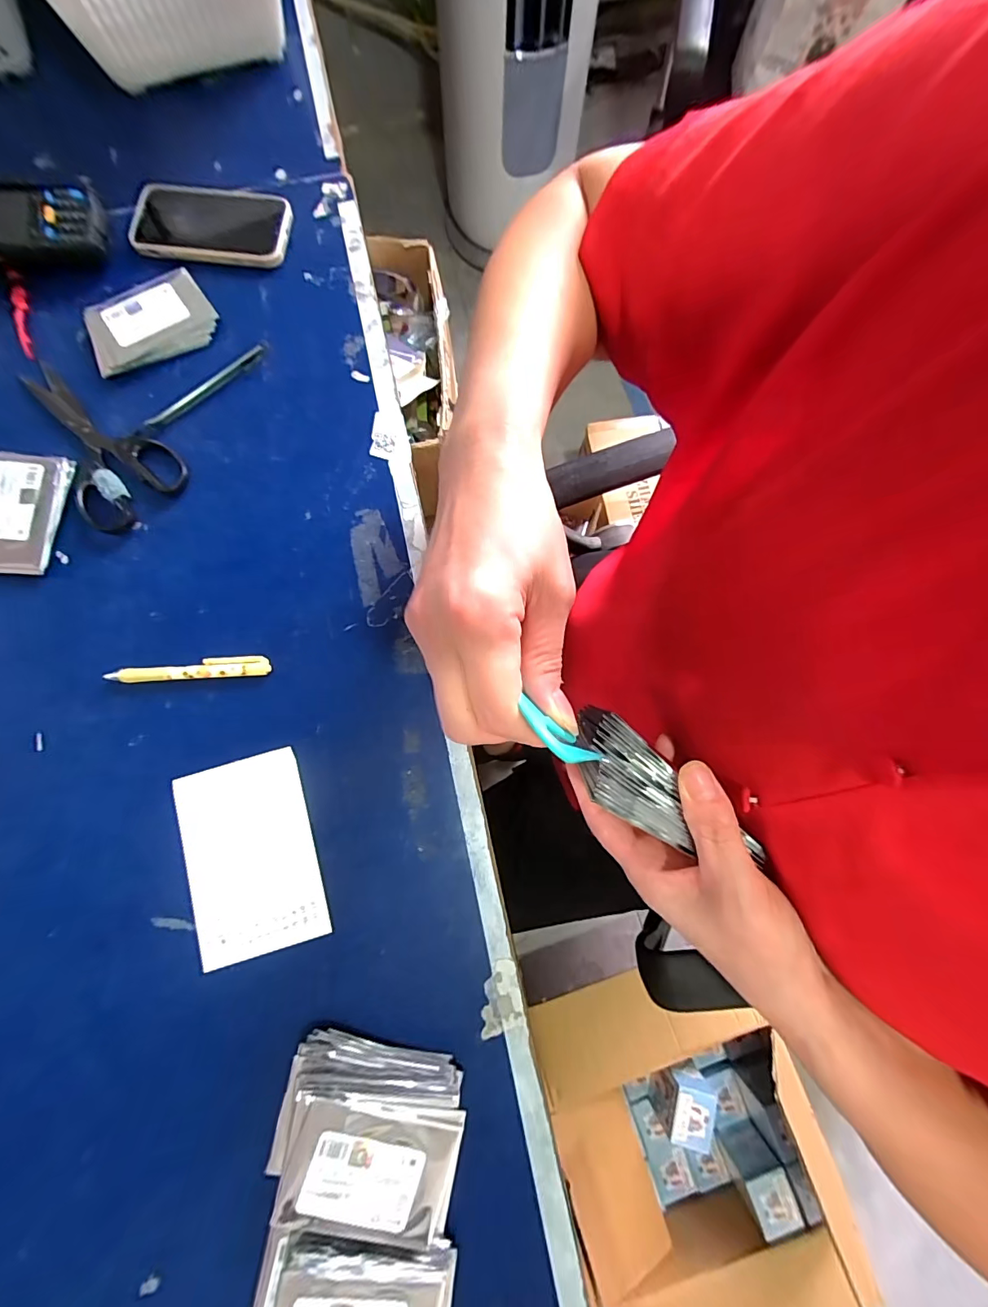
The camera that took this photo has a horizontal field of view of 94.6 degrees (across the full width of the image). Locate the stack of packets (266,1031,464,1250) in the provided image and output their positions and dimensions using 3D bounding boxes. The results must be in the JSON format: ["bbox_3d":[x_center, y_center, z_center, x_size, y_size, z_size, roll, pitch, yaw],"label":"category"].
[{"bbox_3d":[-0.085,0.324,0.302,0.122,0.051,0.094,12,80,3],"label":"stack of packets"}]

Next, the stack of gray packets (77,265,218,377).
[{"bbox_3d":[-0.331,-0.316,0.435,0.117,0.017,0.078,-34,81,-5],"label":"stack of gray packets"}]

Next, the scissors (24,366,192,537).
[{"bbox_3d":[-0.372,-0.195,0.413,0.189,0.016,0.089,42,83,7],"label":"scissors"}]

